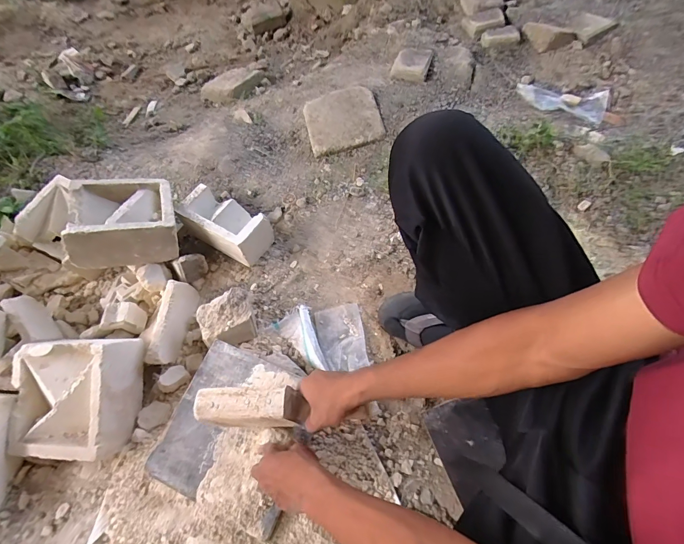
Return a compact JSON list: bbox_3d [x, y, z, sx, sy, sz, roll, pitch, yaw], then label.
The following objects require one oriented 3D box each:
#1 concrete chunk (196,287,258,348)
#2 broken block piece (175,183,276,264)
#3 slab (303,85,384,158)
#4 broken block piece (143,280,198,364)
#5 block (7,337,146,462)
[{"bbox_3d":[-0.231,0.104,0.719,0.114,0.110,0.080,-22,64,-8],"label":"concrete chunk"},{"bbox_3d":[-0.275,-0.114,0.829,0.212,0.086,0.104,31,69,17],"label":"broken block piece"},{"bbox_3d":[0.003,-0.420,0.951,0.200,0.048,0.184,-13,63,-3],"label":"slab"},{"bbox_3d":[-0.366,0.103,0.730,0.055,0.063,0.177,4,64,5],"label":"broken block piece"},{"bbox_3d":[-0.509,0.228,0.649,0.215,0.106,0.210,0,63,4],"label":"block"}]

